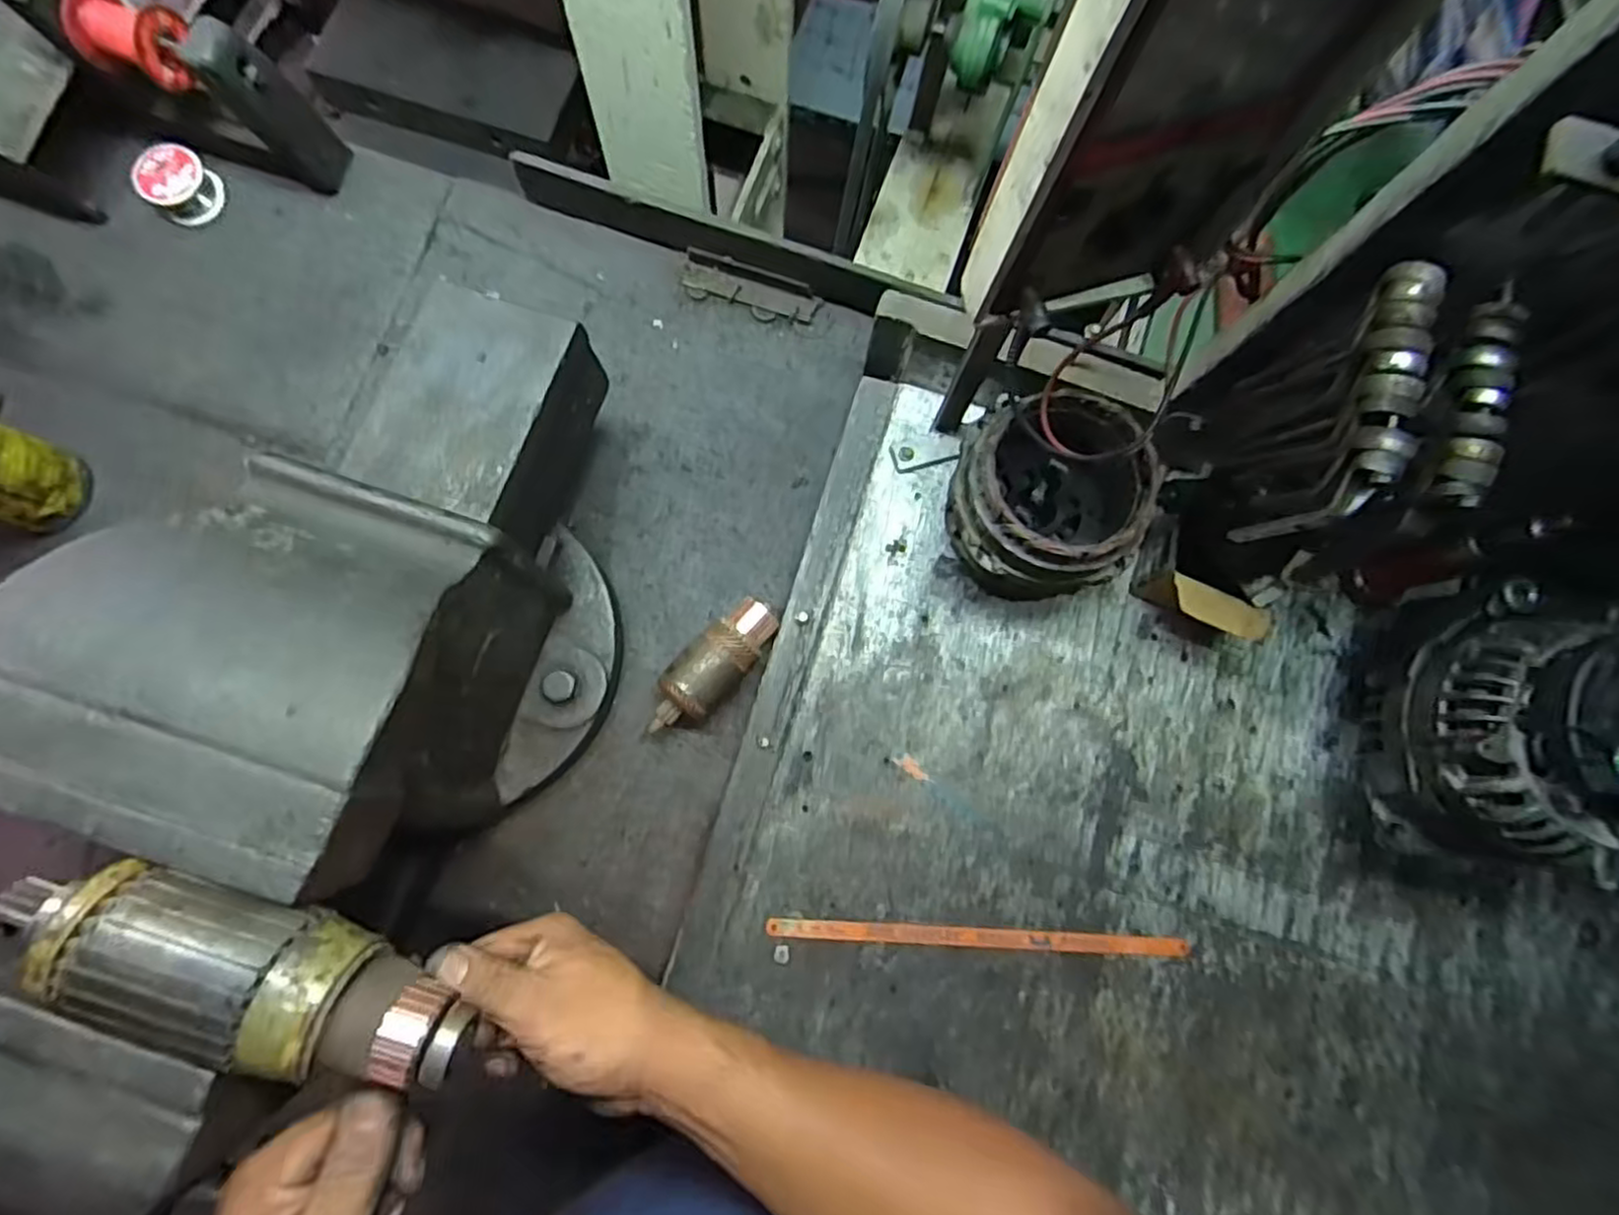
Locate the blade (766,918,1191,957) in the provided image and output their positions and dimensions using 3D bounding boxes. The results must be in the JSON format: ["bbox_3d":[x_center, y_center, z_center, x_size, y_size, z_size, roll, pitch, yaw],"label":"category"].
[{"bbox_3d":[0.124,0.241,0.524,0.301,0.005,0.014,4,77,-2],"label":"blade"}]

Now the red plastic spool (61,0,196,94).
[{"bbox_3d":[-0.510,-0.429,0.542,0.068,0.045,0.052,21,78,0],"label":"red plastic spool"}]

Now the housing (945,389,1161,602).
[{"bbox_3d":[0.166,-0.071,0.528,0.123,0.127,0.122,0,78,-1],"label":"housing"}]

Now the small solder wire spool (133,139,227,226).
[{"bbox_3d":[-0.553,-0.371,0.633,0.057,0.033,0.055,1,78,-4],"label":"small solder wire spool"}]

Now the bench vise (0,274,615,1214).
[{"bbox_3d":[-0.240,0.036,0.429,0.250,0.281,0.474,23,79,4],"label":"bench vise"}]

